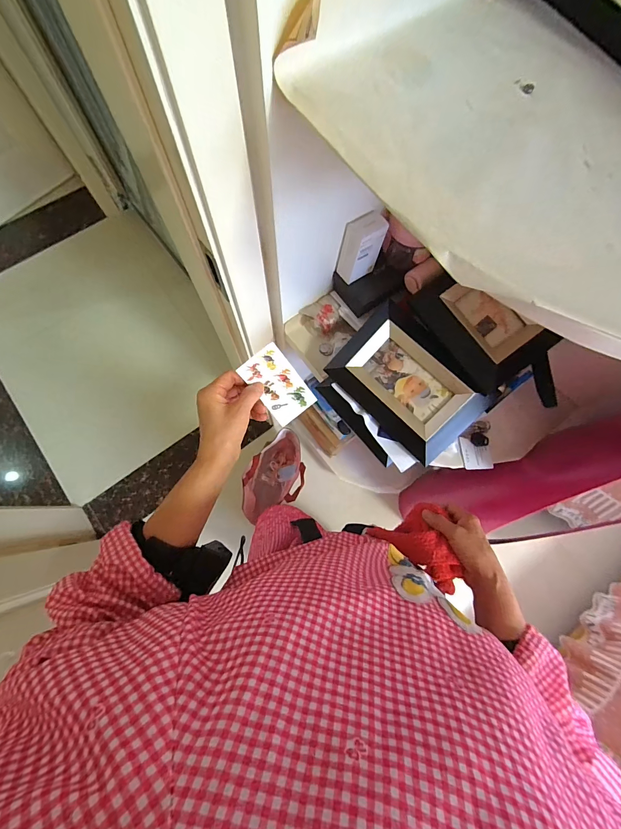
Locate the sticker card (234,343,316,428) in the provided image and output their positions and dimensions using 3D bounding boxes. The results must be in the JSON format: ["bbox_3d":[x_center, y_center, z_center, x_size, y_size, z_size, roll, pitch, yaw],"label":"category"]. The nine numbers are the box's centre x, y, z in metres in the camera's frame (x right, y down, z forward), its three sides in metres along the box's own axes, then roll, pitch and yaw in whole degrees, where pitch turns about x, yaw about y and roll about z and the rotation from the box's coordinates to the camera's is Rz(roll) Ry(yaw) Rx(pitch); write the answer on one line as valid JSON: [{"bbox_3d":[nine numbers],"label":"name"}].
[{"bbox_3d":[-0.039,-0.036,0.415,0.054,0.013,0.089,-38,105,-4],"label":"sticker card"}]

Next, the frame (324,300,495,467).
[{"bbox_3d":[0.167,-0.057,0.589,0.167,0.033,0.243,-46,79,6],"label":"frame"}]

